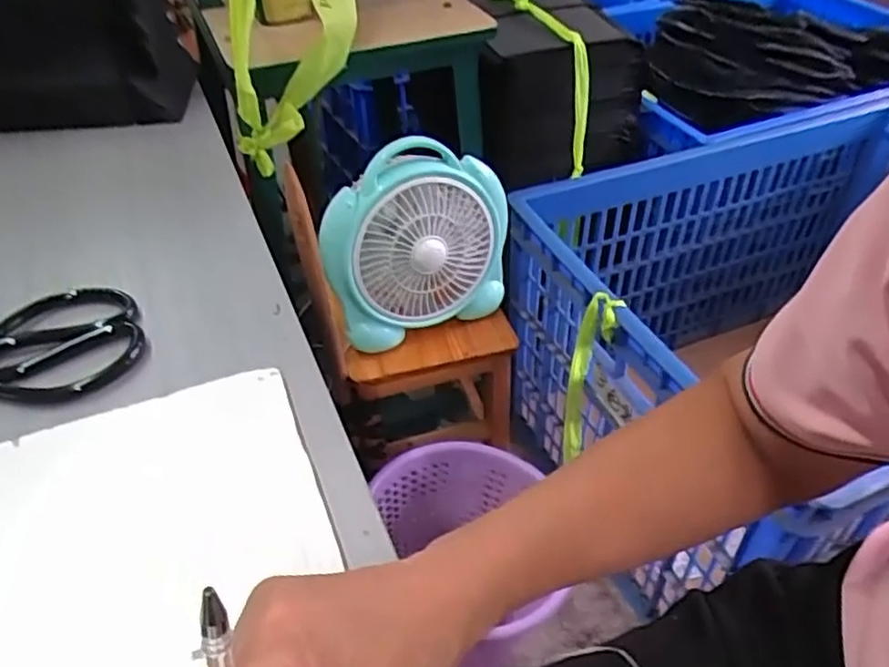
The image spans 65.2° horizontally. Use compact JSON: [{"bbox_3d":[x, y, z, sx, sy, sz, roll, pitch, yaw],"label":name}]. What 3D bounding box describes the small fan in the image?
[{"bbox_3d":[-0.036,-0.114,0.873,0.236,0.235,0.071,-18,45,-18],"label":"small fan"}]

